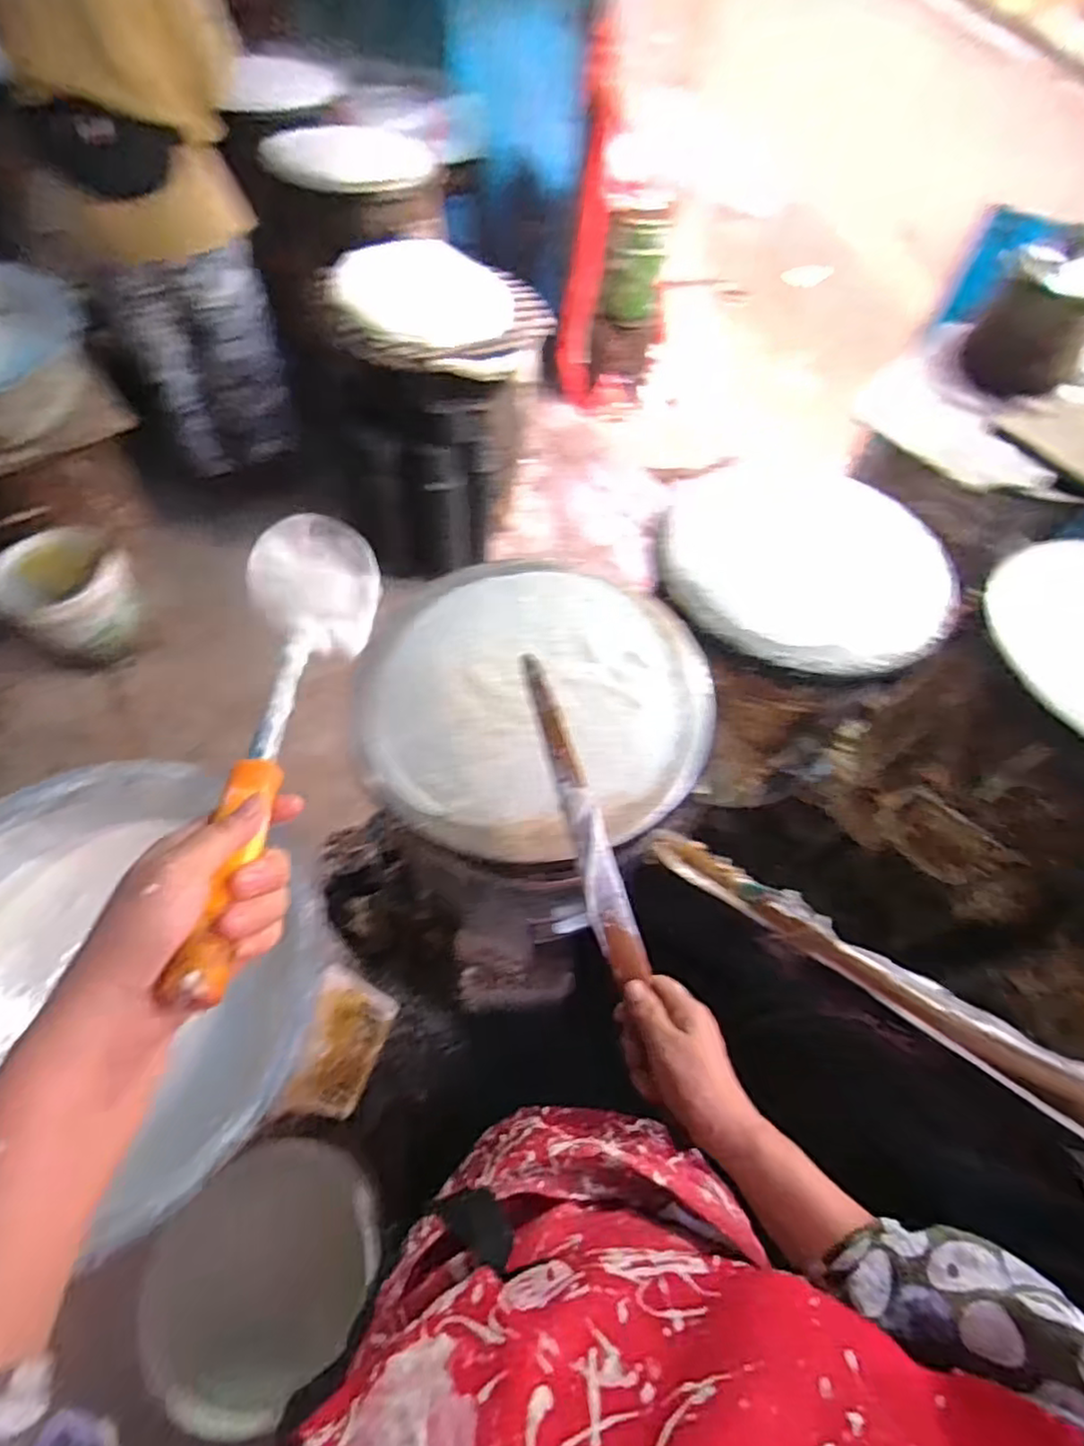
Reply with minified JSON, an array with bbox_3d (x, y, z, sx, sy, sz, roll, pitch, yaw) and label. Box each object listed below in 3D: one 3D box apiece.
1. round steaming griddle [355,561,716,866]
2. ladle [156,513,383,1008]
[{"bbox_3d":[-0.009,-0.040,0.683,0.366,0.072,0.358,1,61,-2],"label":"round steaming griddle"},{"bbox_3d":[-0.166,-0.009,0.424,0.090,0.070,0.370,-3,47,-6],"label":"ladle"}]

